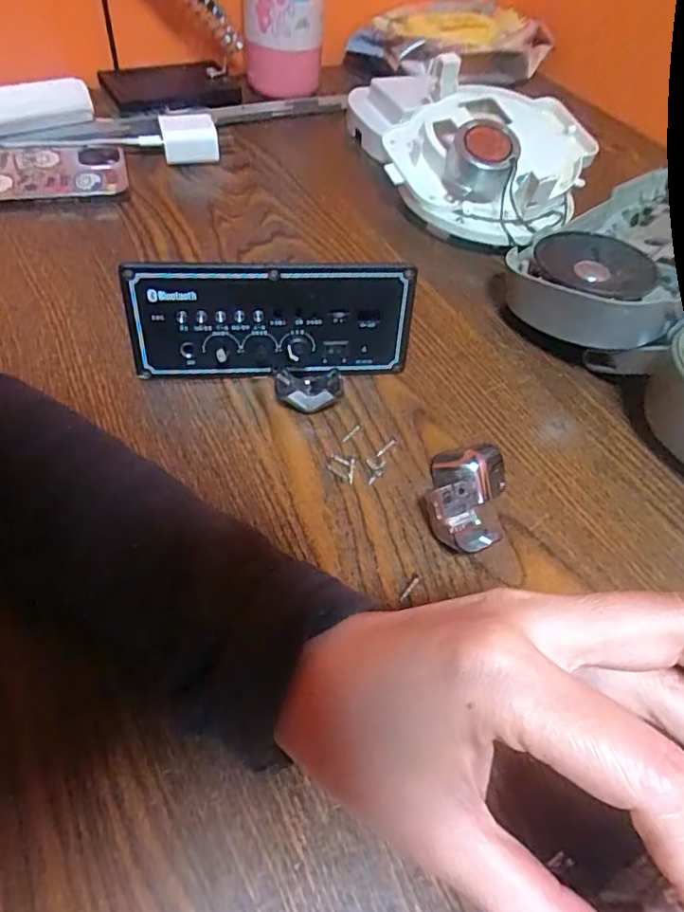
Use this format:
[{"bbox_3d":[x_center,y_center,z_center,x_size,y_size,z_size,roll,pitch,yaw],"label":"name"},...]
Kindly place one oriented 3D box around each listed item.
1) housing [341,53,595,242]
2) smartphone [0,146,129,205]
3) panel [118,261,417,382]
[{"bbox_3d":[0.091,-0.240,0.441,0.201,0.065,0.152,12,54,4],"label":"housing"},{"bbox_3d":[-0.237,-0.208,0.418,0.146,0.005,0.069,-6,66,-8],"label":"smartphone"},{"bbox_3d":[-0.037,-0.074,0.307,0.148,0.064,0.022,-2,38,-7],"label":"panel"}]

